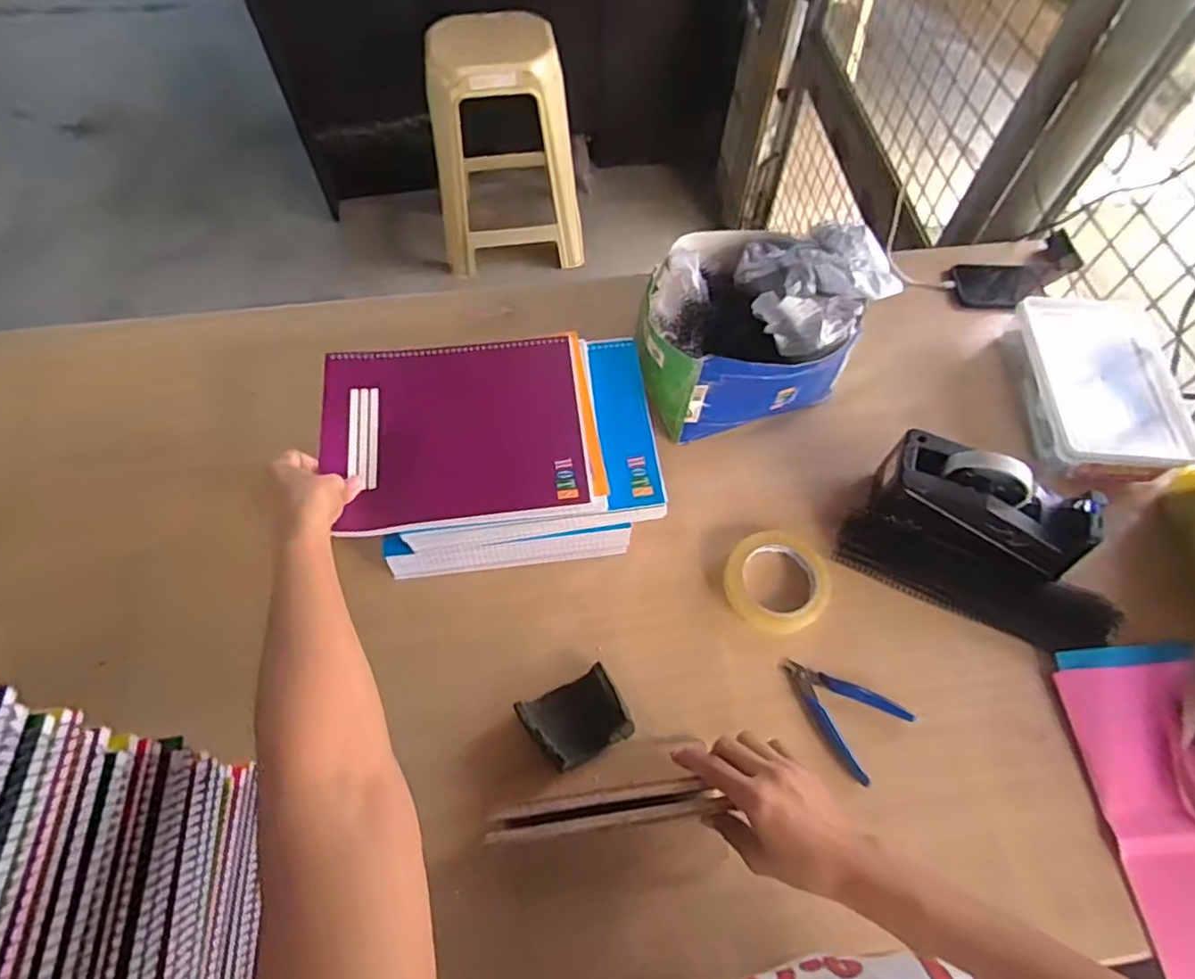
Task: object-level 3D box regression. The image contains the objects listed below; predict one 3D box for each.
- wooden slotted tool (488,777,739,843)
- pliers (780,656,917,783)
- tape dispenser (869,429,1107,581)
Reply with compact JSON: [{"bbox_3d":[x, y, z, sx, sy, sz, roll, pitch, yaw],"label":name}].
[{"bbox_3d":[0.006,0.245,0.486,0.176,0.016,0.027,-6,62,-4],"label":"wooden slotted tool"},{"bbox_3d":[0.229,0.208,0.608,0.118,0.008,0.082,37,68,18],"label":"pliers"},{"bbox_3d":[0.405,0.014,0.657,0.202,0.110,0.085,19,63,10],"label":"tape dispenser"}]

